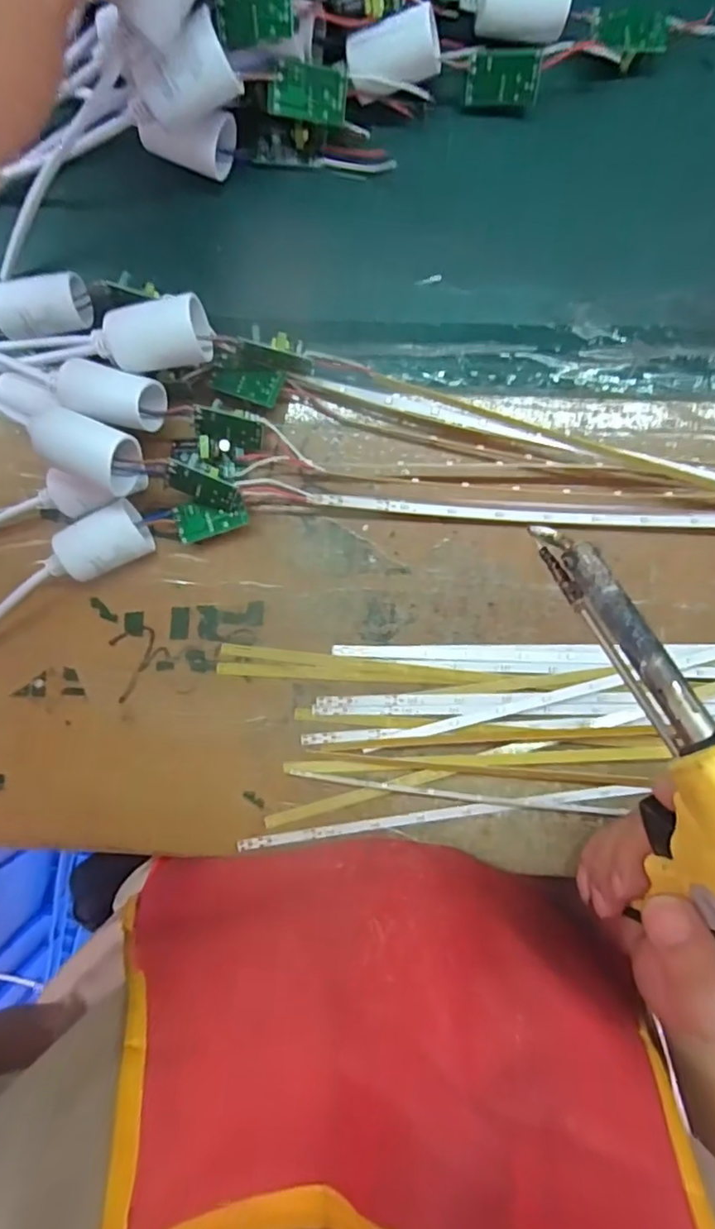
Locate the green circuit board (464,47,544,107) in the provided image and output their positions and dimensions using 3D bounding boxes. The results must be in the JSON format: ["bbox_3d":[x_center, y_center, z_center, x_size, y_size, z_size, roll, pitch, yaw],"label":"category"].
[{"bbox_3d":[0.074,-0.275,0.301,0.036,0.022,0.006,0,51,2],"label":"green circuit board"}]

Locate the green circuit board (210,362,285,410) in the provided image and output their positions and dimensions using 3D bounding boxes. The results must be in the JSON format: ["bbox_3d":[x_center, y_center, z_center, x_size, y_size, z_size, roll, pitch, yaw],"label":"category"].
[{"bbox_3d":[-0.058,-0.123,0.310,0.036,0.008,0.021,20,93,1],"label":"green circuit board"}]

